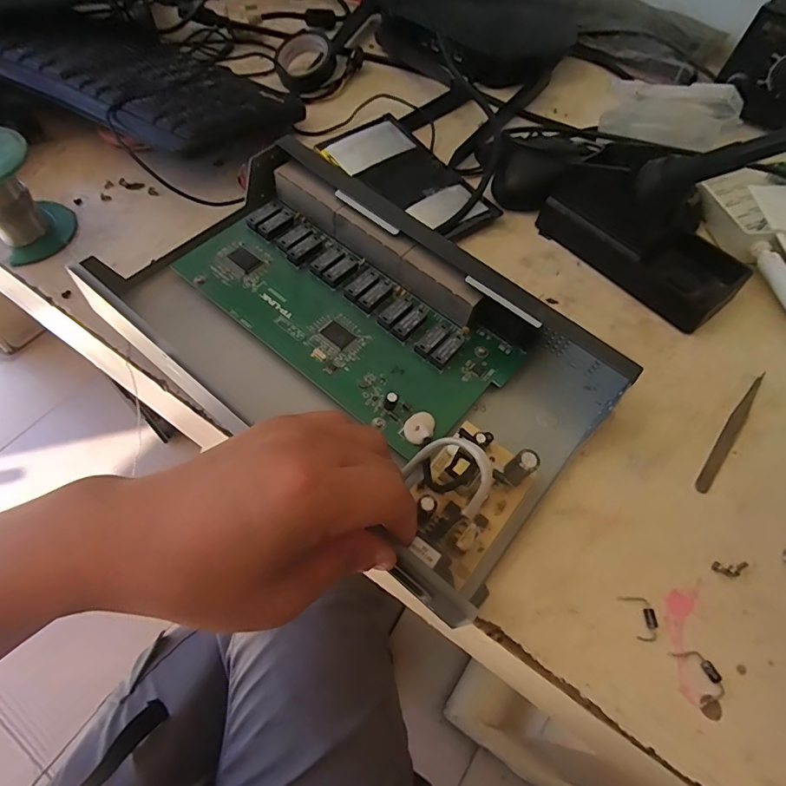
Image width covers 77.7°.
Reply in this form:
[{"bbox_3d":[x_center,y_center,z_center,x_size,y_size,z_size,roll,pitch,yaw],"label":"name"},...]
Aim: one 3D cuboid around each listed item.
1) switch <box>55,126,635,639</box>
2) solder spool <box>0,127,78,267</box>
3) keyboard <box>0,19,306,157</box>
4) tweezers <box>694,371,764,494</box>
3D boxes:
[{"bbox_3d":[-0.019,-0.035,0.304,0.282,0.055,0.187,36,66,17],"label":"switch"},{"bbox_3d":[-0.283,-0.142,0.354,0.065,0.072,0.065,1,61,-1],"label":"solder spool"},{"bbox_3d":[-0.222,-0.275,0.438,0.286,0.030,0.162,24,53,9],"label":"keyboard"},{"bbox_3d":[0.217,0.023,0.311,0.010,0.004,0.105,37,65,17],"label":"tweezers"}]

